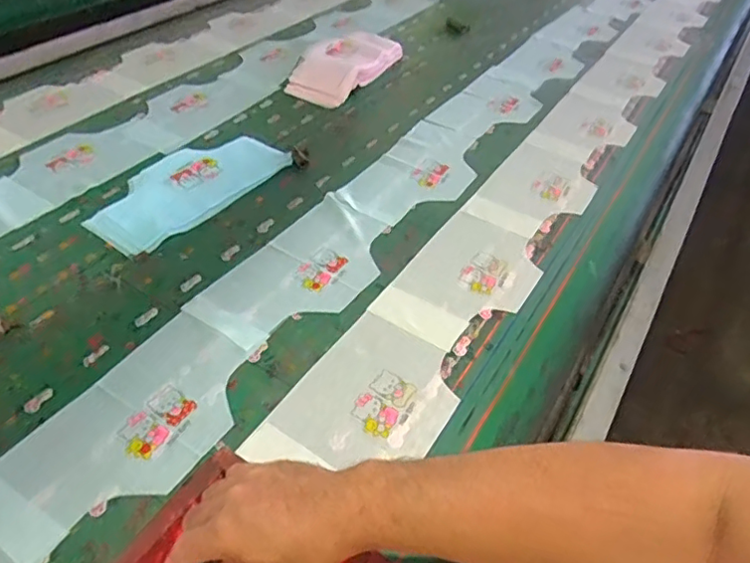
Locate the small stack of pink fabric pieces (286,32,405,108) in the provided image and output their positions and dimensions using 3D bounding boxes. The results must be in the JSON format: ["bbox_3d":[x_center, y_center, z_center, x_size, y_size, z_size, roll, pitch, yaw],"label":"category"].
[{"bbox_3d":[-0.066,-0.474,1.254,0.184,0.041,0.325,17,45,15],"label":"small stack of pink fabric pieces"}]

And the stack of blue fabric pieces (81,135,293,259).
[{"bbox_3d":[-0.305,-0.158,0.925,0.166,0.016,0.322,27,48,24],"label":"stack of blue fabric pieces"}]

